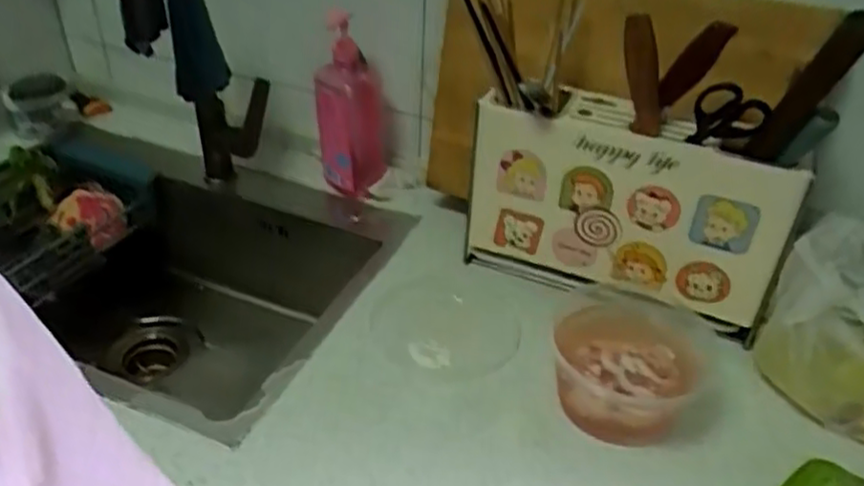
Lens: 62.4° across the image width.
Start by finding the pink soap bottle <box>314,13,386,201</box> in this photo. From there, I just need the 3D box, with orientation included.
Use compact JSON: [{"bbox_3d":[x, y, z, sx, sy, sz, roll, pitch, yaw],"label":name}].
[{"bbox_3d":[-0.114,-0.177,0.993,0.091,0.259,0.075,-3,37,-8],"label":"pink soap bottle"}]

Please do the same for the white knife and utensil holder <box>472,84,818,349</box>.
[{"bbox_3d":[0.215,-0.032,0.835,0.350,0.229,0.078,17,39,18],"label":"white knife and utensil holder"}]

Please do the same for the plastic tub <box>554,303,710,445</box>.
[{"bbox_3d":[0.207,0.140,0.748,0.160,0.070,0.122,14,36,11],"label":"plastic tub"}]

